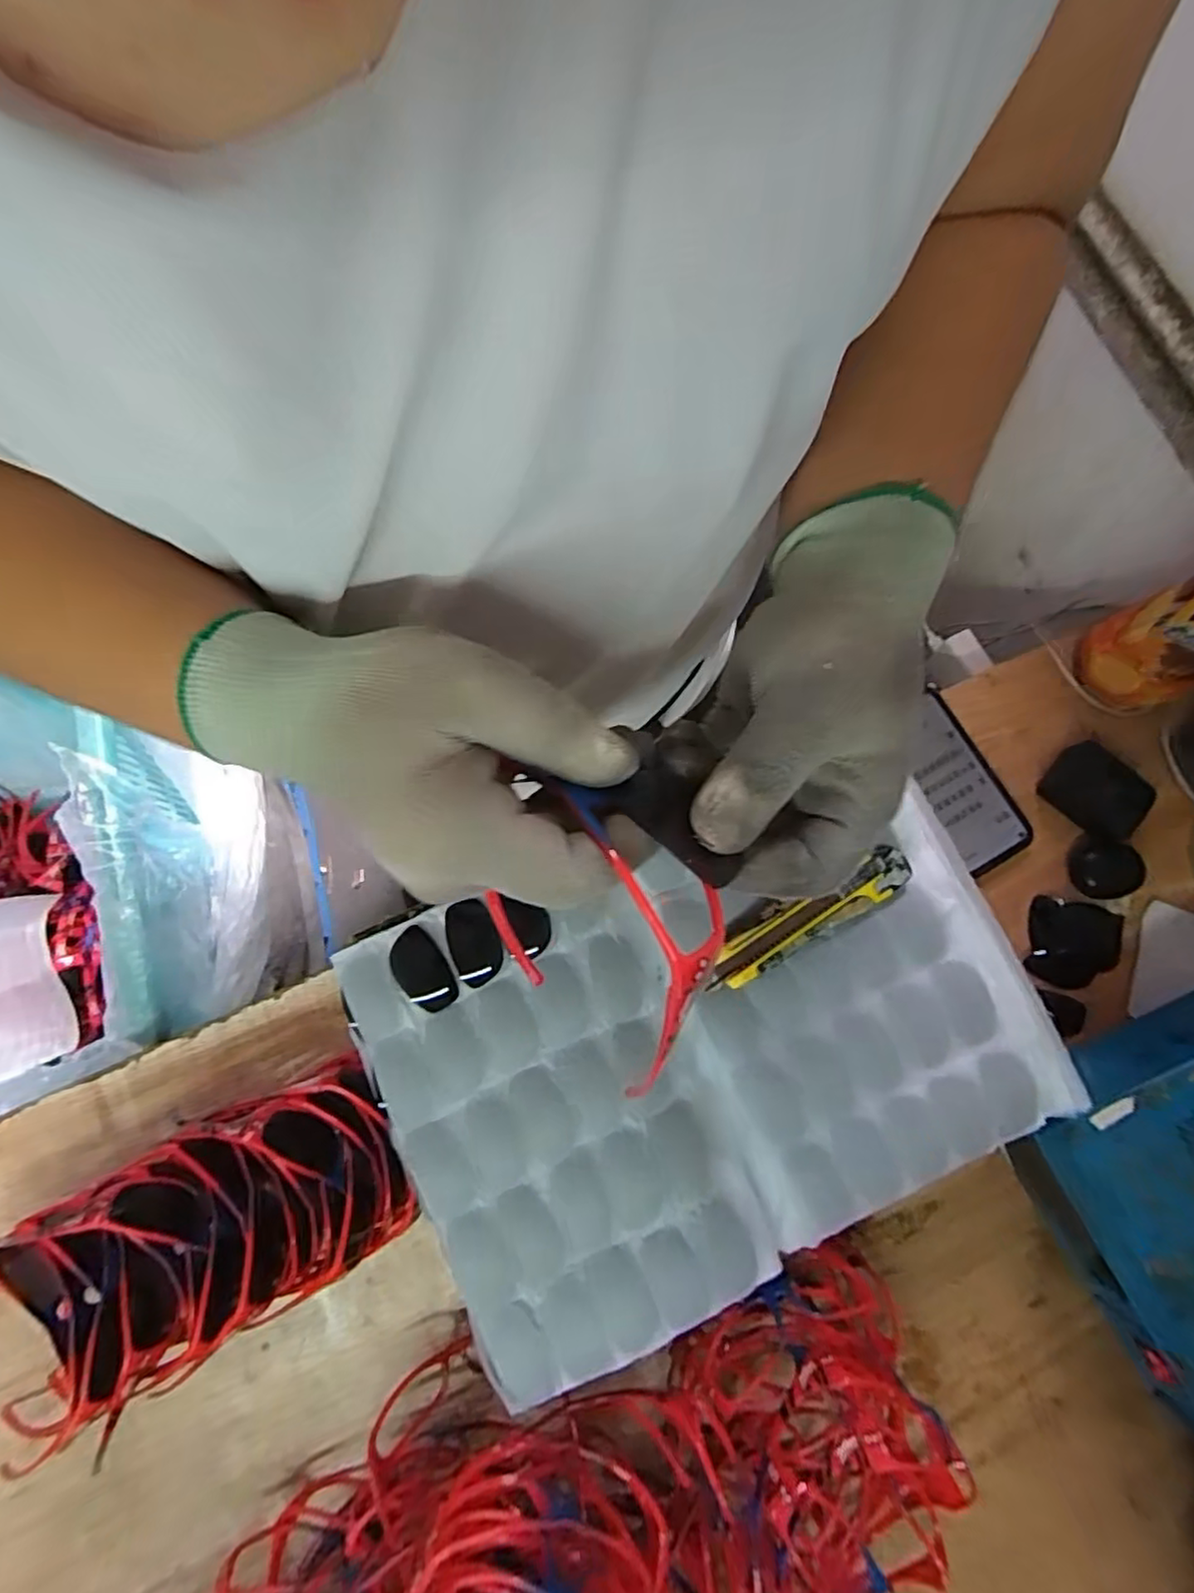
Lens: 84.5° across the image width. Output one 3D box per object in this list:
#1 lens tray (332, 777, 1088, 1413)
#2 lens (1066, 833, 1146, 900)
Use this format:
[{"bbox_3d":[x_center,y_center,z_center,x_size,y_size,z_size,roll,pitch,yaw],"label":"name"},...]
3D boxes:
[{"bbox_3d":[0.070,0.157,0.434,0.399,0.041,0.278,-23,80,-6],"label":"lens tray"},{"bbox_3d":[0.435,0.061,0.565,0.046,0.034,0.053,7,79,0],"label":"lens"}]

